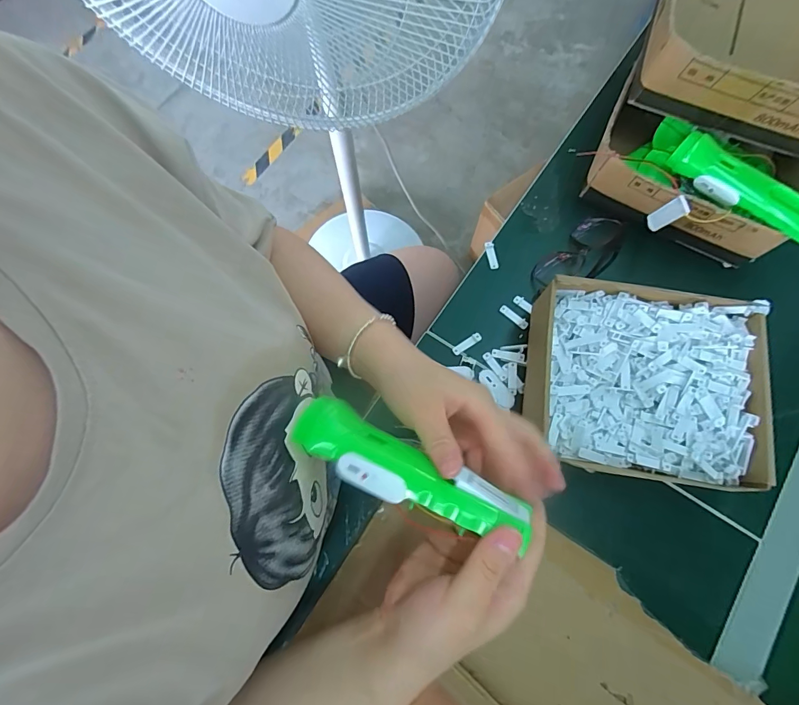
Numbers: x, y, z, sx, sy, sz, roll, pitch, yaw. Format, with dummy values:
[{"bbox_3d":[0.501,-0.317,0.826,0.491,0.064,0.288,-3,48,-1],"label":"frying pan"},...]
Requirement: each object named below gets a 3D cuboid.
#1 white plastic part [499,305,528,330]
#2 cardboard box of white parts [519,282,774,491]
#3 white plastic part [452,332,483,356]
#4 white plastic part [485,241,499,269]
[{"bbox_3d":[0.136,-0.043,0.481,0.038,0.004,0.012,42,79,10],"label":"white plastic part"},{"bbox_3d":[0.242,0.035,0.417,0.212,0.082,0.183,9,72,3],"label":"cardboard box of white parts"},{"bbox_3d":[0.078,-0.010,0.470,0.040,0.006,0.010,-34,78,-9],"label":"white plastic part"},{"bbox_3d":[0.114,-0.121,0.503,0.010,0.007,0.037,-10,75,-3],"label":"white plastic part"}]

